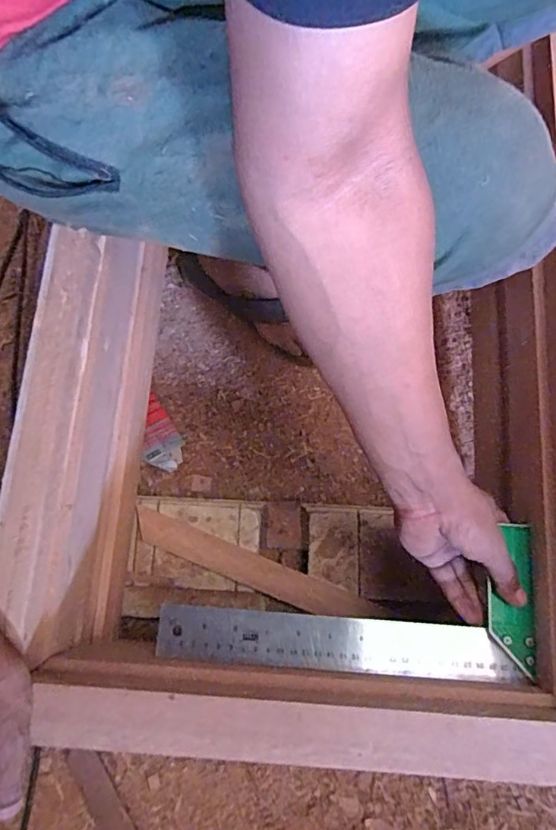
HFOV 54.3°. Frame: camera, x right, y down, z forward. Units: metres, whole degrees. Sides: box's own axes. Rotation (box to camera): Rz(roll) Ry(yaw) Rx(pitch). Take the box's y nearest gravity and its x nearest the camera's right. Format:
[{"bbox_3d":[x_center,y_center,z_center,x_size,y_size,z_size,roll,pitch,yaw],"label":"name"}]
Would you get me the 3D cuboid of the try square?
[{"bbox_3d":[0.058,0.159,0.445,0.304,0.013,0.112,-1,75,-1],"label":"try square"}]

